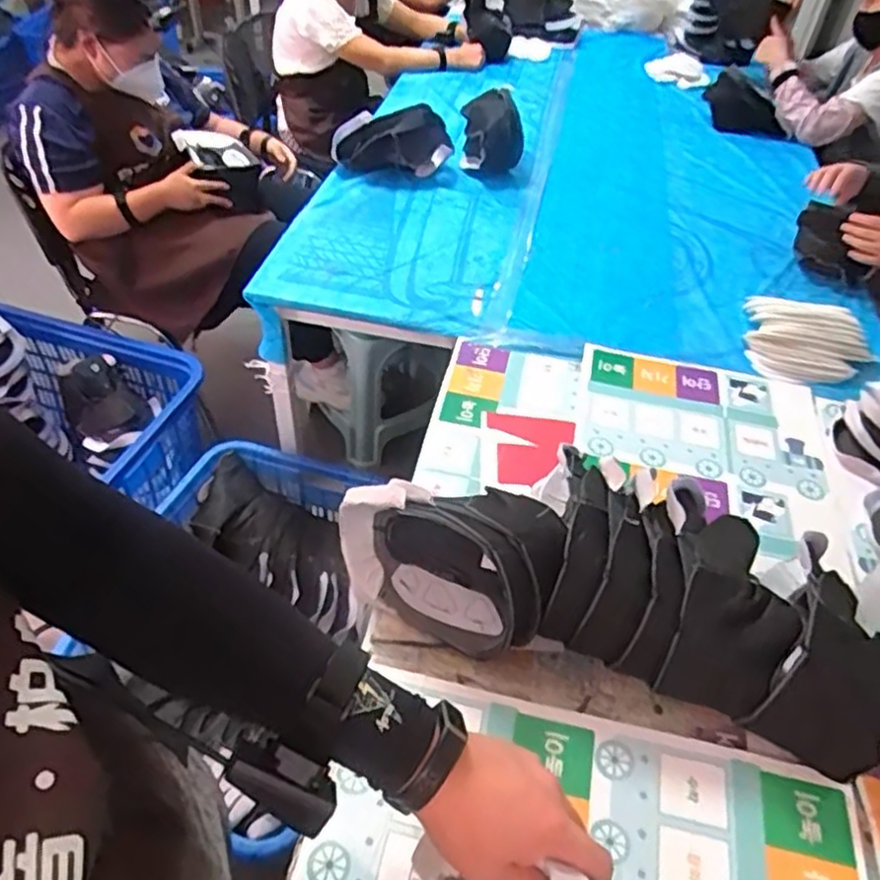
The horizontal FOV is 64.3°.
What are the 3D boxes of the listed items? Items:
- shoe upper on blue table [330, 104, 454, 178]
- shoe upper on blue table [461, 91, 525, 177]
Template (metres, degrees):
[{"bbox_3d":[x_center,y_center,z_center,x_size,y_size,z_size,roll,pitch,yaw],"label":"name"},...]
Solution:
[{"bbox_3d":[-0.109,-0.682,1.611,0.270,0.141,0.105,-3,45,-8],"label":"shoe upper on blue table"},{"bbox_3d":[0.123,-0.734,1.684,0.156,0.162,0.106,8,46,4],"label":"shoe upper on blue table"}]

